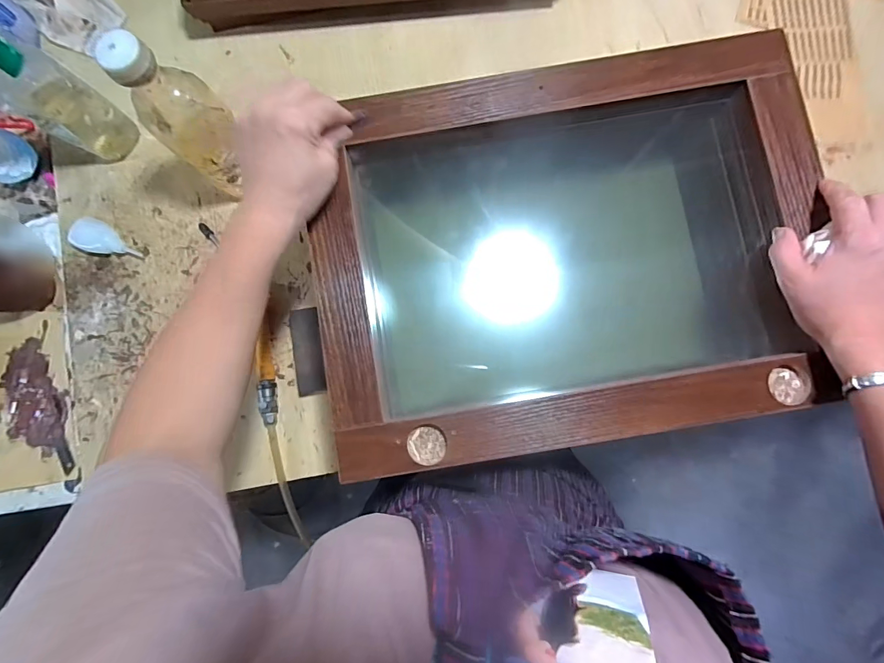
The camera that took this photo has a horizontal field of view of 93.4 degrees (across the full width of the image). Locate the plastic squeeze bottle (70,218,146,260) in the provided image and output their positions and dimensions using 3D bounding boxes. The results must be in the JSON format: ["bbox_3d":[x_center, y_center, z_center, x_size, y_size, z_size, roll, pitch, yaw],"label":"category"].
[{"bbox_3d":[-0.426,-0.113,0.524,0.091,0.018,0.039,26,86,3],"label":"plastic squeeze bottle"}]

